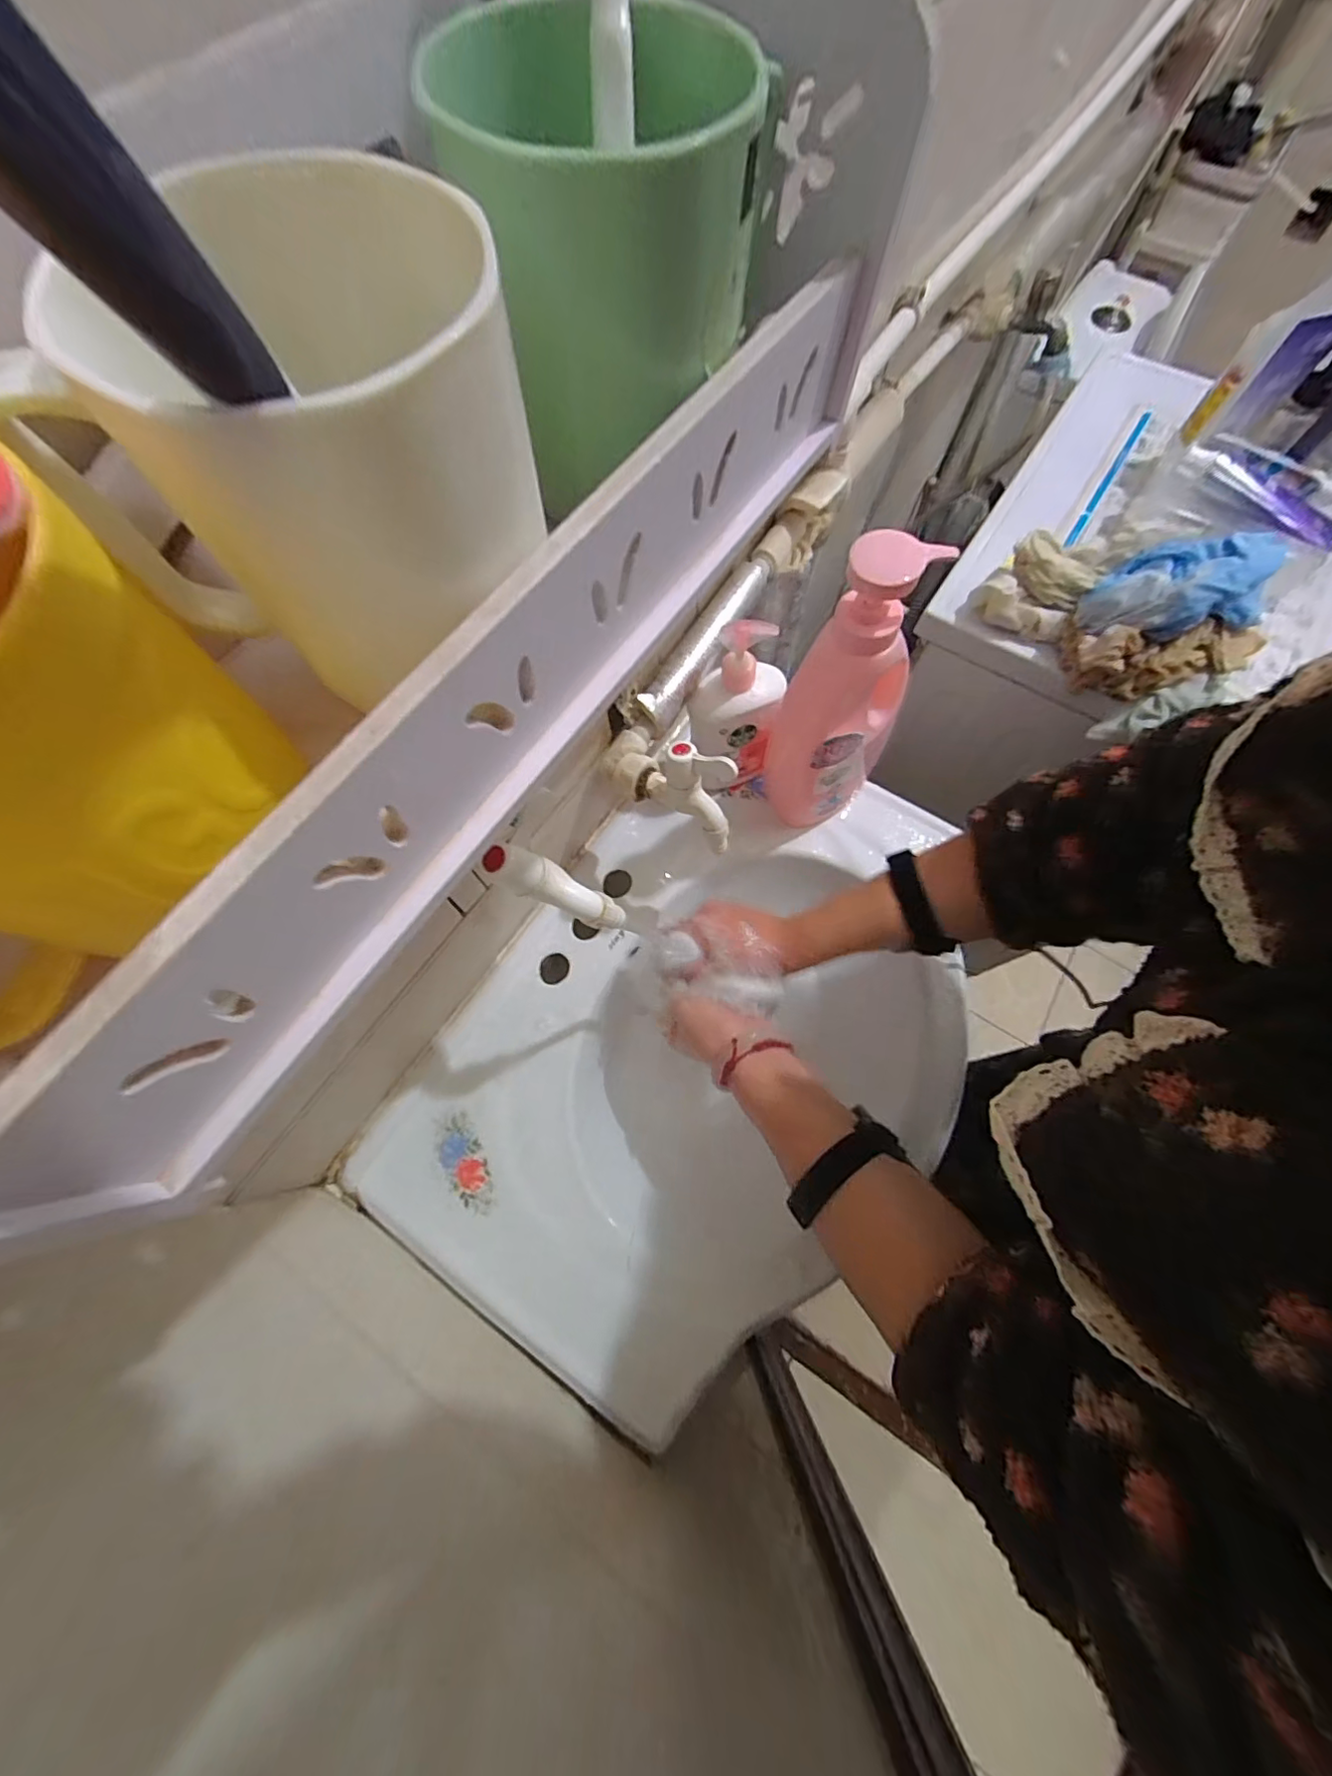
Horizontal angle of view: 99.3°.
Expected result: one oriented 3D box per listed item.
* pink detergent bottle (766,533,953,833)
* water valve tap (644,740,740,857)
[{"bbox_3d":[0.148,-0.148,0.483,0.093,0.289,0.096,32,72,11],"label":"pink detergent bottle"},{"bbox_3d":[0.022,-0.079,0.455,0.079,0.086,0.027,34,73,12],"label":"water valve tap"}]

